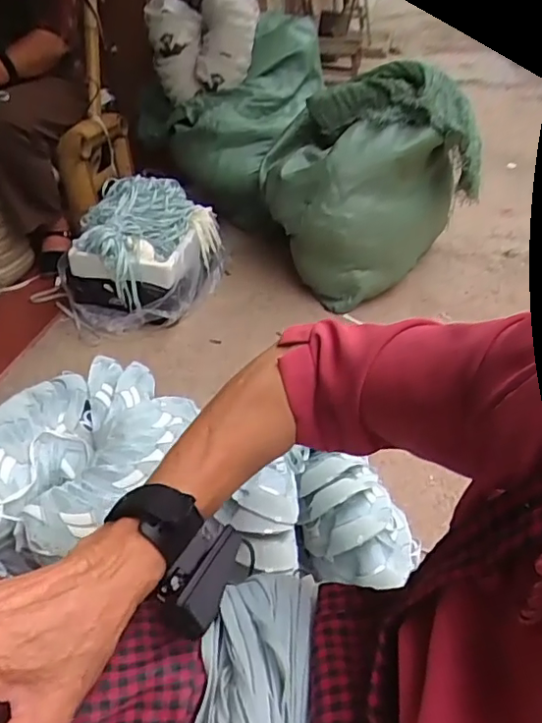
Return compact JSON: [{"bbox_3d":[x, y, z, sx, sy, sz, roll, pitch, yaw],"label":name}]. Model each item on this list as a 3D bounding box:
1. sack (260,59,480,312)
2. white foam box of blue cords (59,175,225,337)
[{"bbox_3d":[0.227,-0.484,1.541,0.543,0.488,0.429,-29,42,-30],"label":"sack"},{"bbox_3d":[-0.341,-0.276,1.446,0.322,0.264,0.405,7,37,16],"label":"white foam box of blue cords"}]

